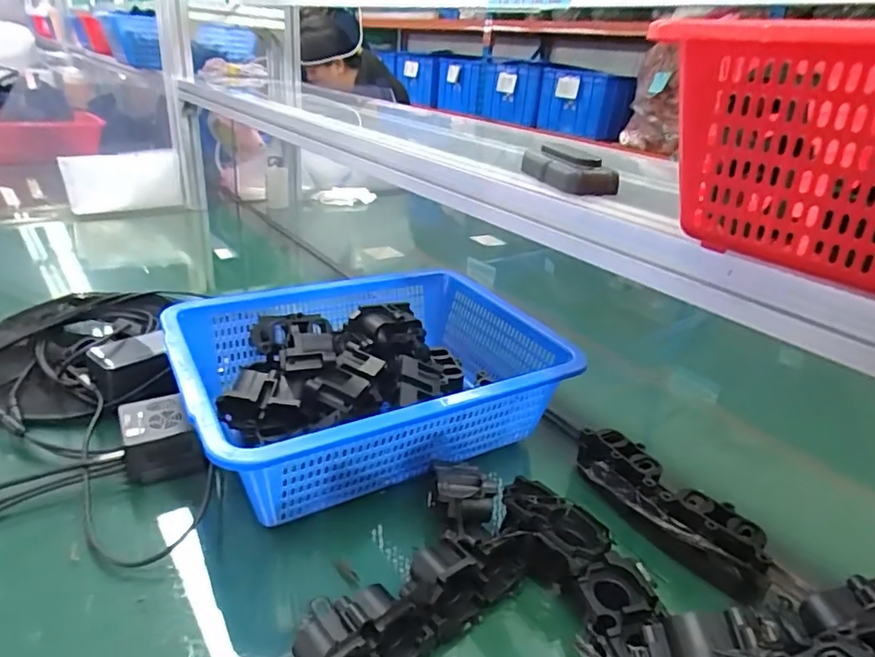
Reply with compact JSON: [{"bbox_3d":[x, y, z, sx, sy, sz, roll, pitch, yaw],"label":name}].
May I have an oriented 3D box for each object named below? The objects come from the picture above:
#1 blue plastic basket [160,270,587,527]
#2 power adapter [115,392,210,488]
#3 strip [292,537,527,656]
[{"bbox_3d":[-0.072,0.052,0.627,0.384,0.108,0.301,-11,30,-30],"label":"blue plastic basket"},{"bbox_3d":[-0.282,0.113,0.562,0.069,0.052,0.074,-9,30,-27],"label":"power adapter"},{"bbox_3d":[-0.018,0.210,0.414,0.196,0.055,0.056,-17,34,-37],"label":"strip"}]

